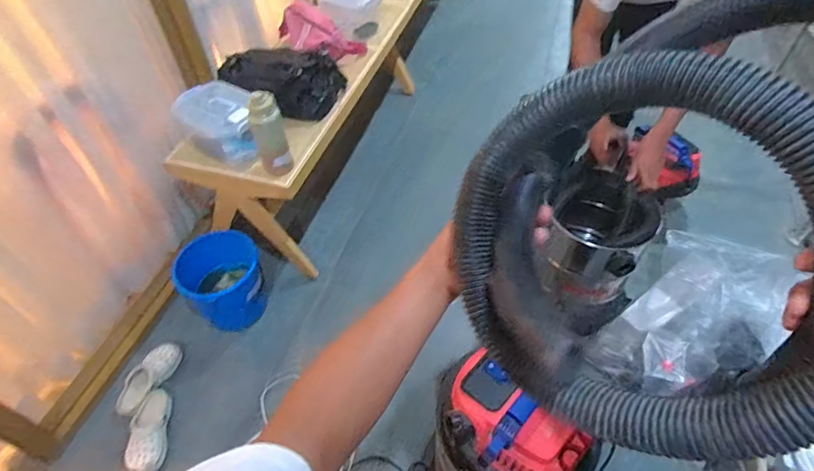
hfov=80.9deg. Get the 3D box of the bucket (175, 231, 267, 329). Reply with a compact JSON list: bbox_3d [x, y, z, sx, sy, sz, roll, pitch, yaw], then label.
[{"bbox_3d":[-0.611,0.153,1.612,0.267,0.225,0.276,-1,49,1],"label":"bucket"}]

